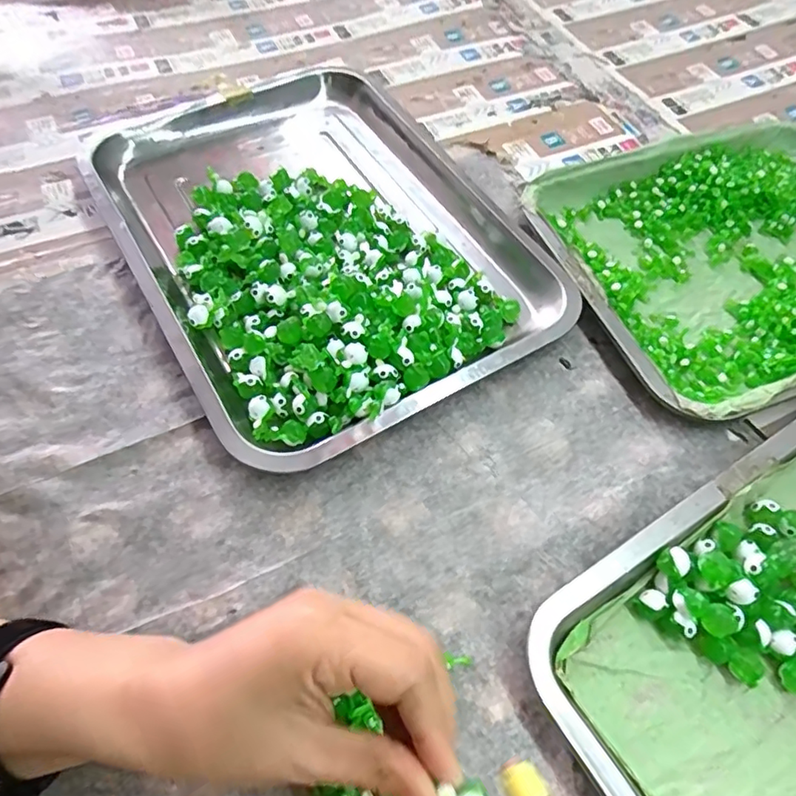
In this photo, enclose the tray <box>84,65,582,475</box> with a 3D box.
[{"bbox_3d":[-0.061,-0.130,0.432,0.261,0.037,0.349,-27,63,-17],"label":"tray"}]

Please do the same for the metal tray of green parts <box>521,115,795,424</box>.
[{"bbox_3d":[0.271,-0.115,0.441,0.307,0.022,0.241,-19,61,-14],"label":"metal tray of green parts"}]

